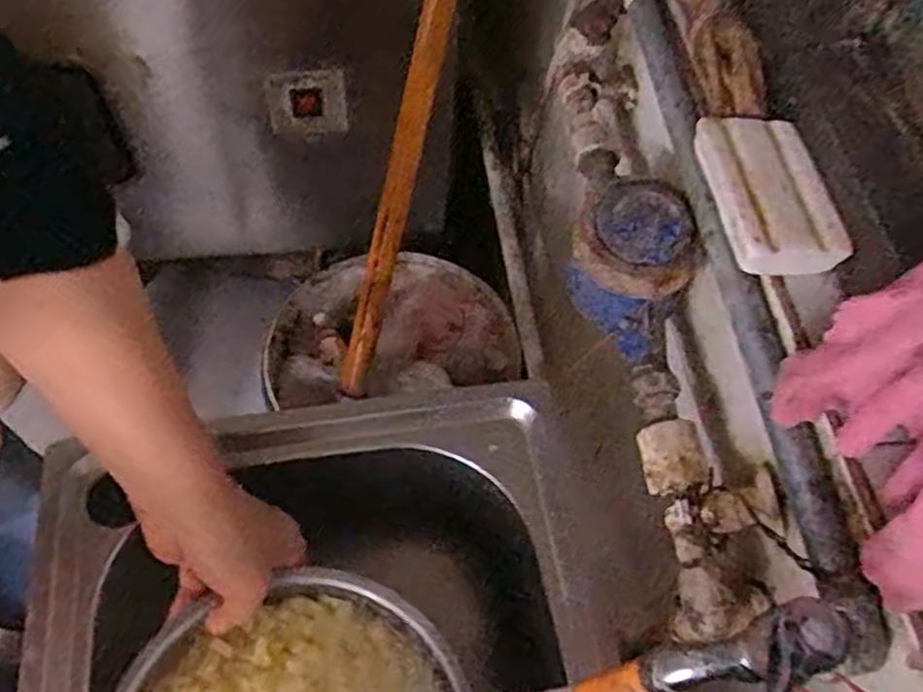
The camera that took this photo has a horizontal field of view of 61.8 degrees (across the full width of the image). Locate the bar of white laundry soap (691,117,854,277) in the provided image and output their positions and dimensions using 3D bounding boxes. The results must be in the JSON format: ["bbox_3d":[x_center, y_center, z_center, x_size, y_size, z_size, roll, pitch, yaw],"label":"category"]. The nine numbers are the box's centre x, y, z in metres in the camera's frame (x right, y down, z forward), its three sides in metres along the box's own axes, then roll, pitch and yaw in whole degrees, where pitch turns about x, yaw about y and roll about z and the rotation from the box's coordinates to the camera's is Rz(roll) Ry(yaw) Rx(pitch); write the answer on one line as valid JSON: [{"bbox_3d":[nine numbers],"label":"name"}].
[{"bbox_3d":[0.180,-0.091,0.448,0.062,0.024,0.104,-6,62,-7],"label":"bar of white laundry soap"}]

